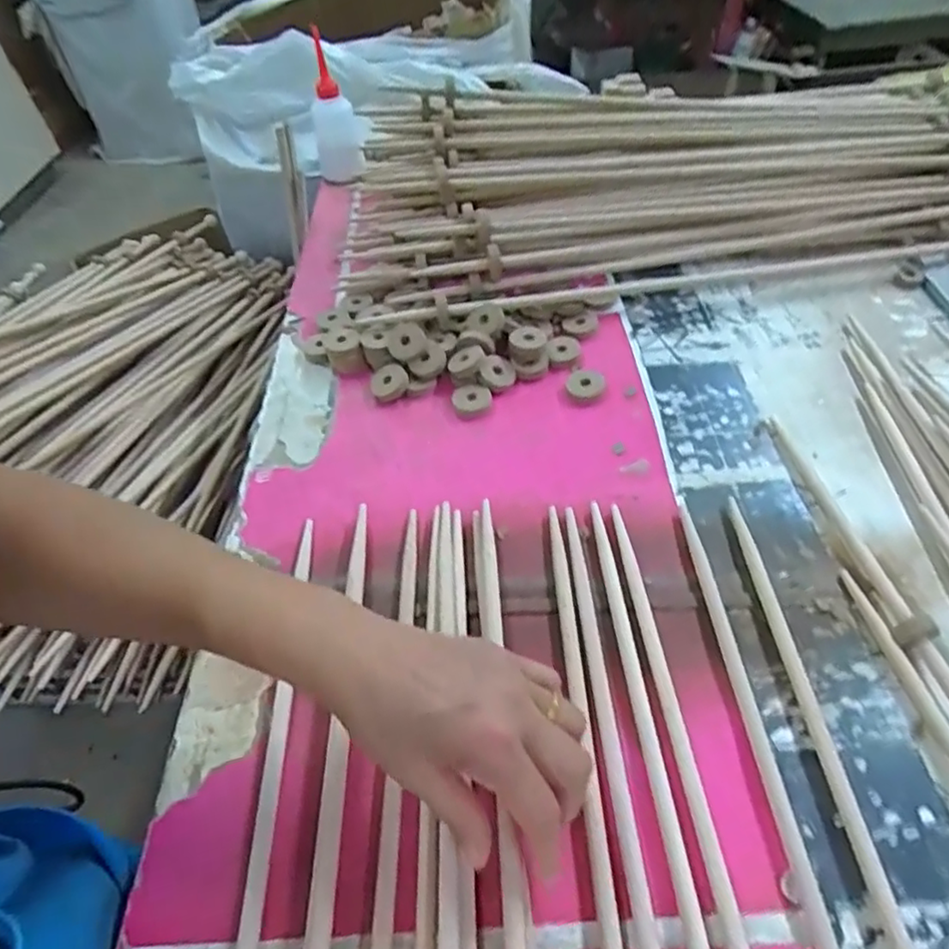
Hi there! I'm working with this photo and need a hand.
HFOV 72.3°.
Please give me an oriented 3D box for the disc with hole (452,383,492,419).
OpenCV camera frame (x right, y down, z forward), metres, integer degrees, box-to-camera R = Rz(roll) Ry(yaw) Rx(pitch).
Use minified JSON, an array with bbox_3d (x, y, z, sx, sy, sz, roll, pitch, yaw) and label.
[{"bbox_3d":[-0.002,-0.066,0.583,0.035,0.011,0.033,-2,49,3],"label":"disc with hole"}]

